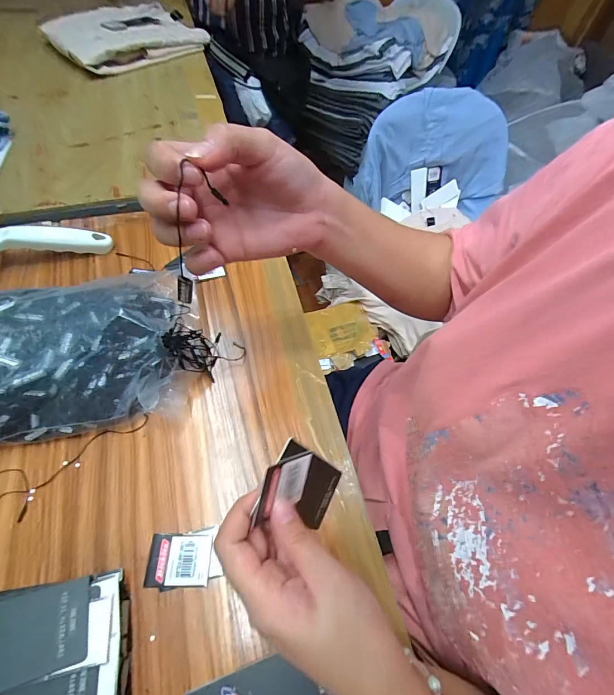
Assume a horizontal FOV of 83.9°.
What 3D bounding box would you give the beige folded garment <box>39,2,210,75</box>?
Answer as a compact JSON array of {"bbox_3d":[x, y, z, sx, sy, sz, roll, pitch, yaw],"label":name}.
[{"bbox_3d":[-0.353,-0.625,0.680,0.263,0.046,0.172,-38,70,-22],"label":"beige folded garment"}]

